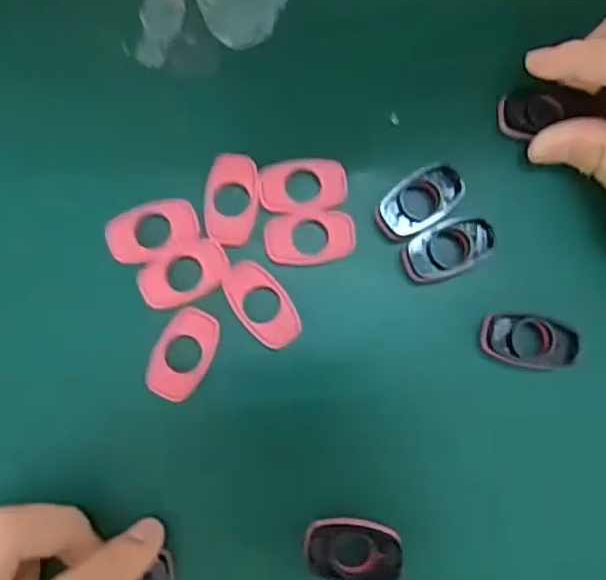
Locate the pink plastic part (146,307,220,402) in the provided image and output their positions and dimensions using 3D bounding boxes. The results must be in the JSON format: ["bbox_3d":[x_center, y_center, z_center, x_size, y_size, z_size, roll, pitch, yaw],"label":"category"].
[{"bbox_3d":[-0.042,0.022,0.209,0.020,0.004,0.031,22,84,0],"label":"pink plastic part"}]

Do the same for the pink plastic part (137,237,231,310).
[{"bbox_3d":[-0.042,-0.006,0.212,0.031,0.004,0.018,-26,86,-4],"label":"pink plastic part"}]

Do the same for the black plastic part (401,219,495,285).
[{"bbox_3d":[0.052,-0.015,0.213,0.033,0.004,0.019,-23,86,-4],"label":"black plastic part"}]

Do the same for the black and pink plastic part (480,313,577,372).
[{"bbox_3d":[0.081,0.019,0.215,0.033,0.009,0.018,9,85,-1],"label":"black and pink plastic part"}]

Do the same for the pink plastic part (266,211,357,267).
[{"bbox_3d":[0.003,-0.019,0.215,0.032,0.004,0.019,-4,85,-2],"label":"pink plastic part"}]

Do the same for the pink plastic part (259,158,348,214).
[{"bbox_3d":[0.000,-0.038,0.217,0.031,0.004,0.020,-3,85,-2],"label":"pink plastic part"}]

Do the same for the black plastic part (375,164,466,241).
[{"bbox_3d":[0.042,-0.032,0.214,0.033,0.006,0.018,-35,87,-4],"label":"black plastic part"}]

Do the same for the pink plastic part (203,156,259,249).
[{"bbox_3d":[-0.026,-0.033,0.217,0.019,0.004,0.033,10,85,-1],"label":"pink plastic part"}]

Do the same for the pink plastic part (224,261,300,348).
[{"bbox_3d":[-0.014,0.005,0.212,0.017,0.004,0.033,-36,87,-5],"label":"pink plastic part"}]

